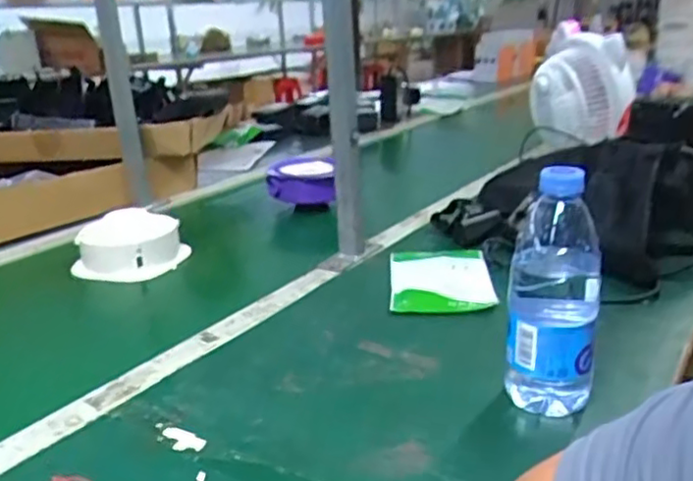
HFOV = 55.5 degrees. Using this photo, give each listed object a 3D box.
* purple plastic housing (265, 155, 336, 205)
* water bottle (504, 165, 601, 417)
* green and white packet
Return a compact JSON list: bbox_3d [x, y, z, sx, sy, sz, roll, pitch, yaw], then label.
[{"bbox_3d":[-0.077,-0.103,1.142,0.112,0.065,0.107,-2,19,0],"label":"purple plastic housing"},{"bbox_3d":[0.165,0.046,0.521,0.069,0.197,0.058,2,20,12],"label":"water bottle"},{"bbox_3d":[0.117,0.044,0.798,0.123,0.015,0.169,0,19,5],"label":"green and white packet"}]

